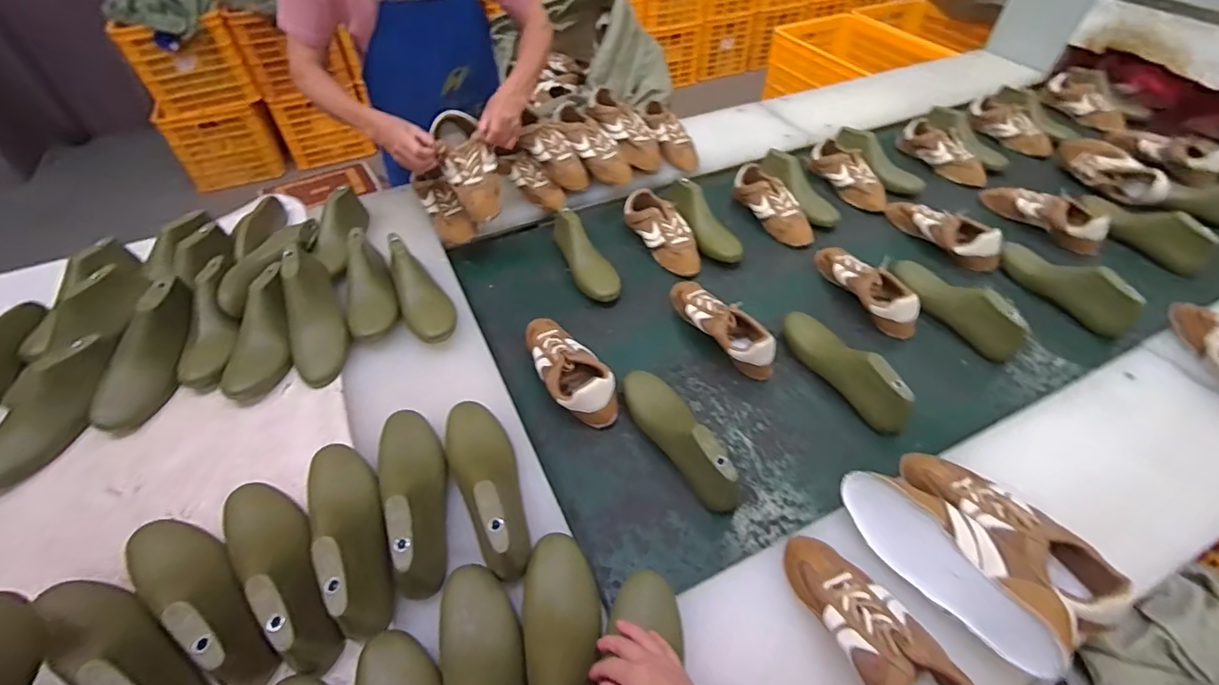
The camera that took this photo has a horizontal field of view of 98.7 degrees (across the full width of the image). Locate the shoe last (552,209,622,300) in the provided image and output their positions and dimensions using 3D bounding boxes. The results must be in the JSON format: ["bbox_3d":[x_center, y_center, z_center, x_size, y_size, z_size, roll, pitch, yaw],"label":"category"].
[{"bbox_3d":[-0.055,-0.191,1.087,0.078,0.086,0.247,-18,50,-13],"label":"shoe last"}]

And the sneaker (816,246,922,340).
[{"bbox_3d":[0.503,-0.117,1.024,0.095,0.077,0.252,-15,50,-11],"label":"sneaker"}]

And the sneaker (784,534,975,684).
[{"bbox_3d":[0.285,0.321,0.569,0.088,0.069,0.244,-24,52,-18],"label":"sneaker"}]

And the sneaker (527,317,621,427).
[{"bbox_3d":[-0.078,0.039,0.888,0.094,0.079,0.248,-29,54,-21],"label":"sneaker"}]

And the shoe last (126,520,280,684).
[{"bbox_3d":[-0.472,0.278,0.595,0.270,0.075,0.079,27,55,24],"label":"shoe last"}]

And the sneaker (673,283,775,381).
[{"bbox_3d":[0.195,-0.042,0.957,0.081,0.075,0.255,-25,52,-18],"label":"sneaker"}]

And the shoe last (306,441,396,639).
[{"bbox_3d":[-0.322,0.221,0.642,0.078,0.089,0.269,-25,52,-19],"label":"shoe last"}]

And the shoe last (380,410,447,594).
[{"bbox_3d":[-0.251,0.183,0.680,0.084,0.076,0.256,-19,50,-14],"label":"shoe last"}]

